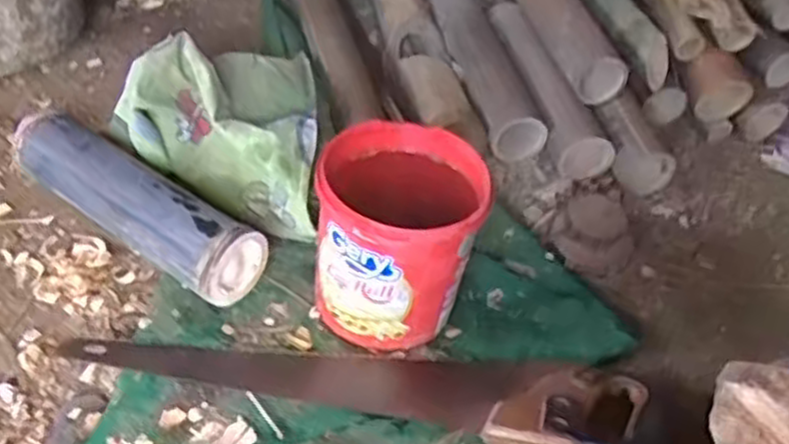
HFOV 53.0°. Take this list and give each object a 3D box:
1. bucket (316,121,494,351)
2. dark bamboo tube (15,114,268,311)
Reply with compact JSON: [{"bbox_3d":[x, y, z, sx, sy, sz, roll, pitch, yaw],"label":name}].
[{"bbox_3d":[0.003,0.012,0.703,0.134,0.156,0.133,3,45,-3],"label":"bucket"},{"bbox_3d":[-0.256,-0.019,0.766,0.289,0.071,0.074,28,49,20],"label":"dark bamboo tube"}]

